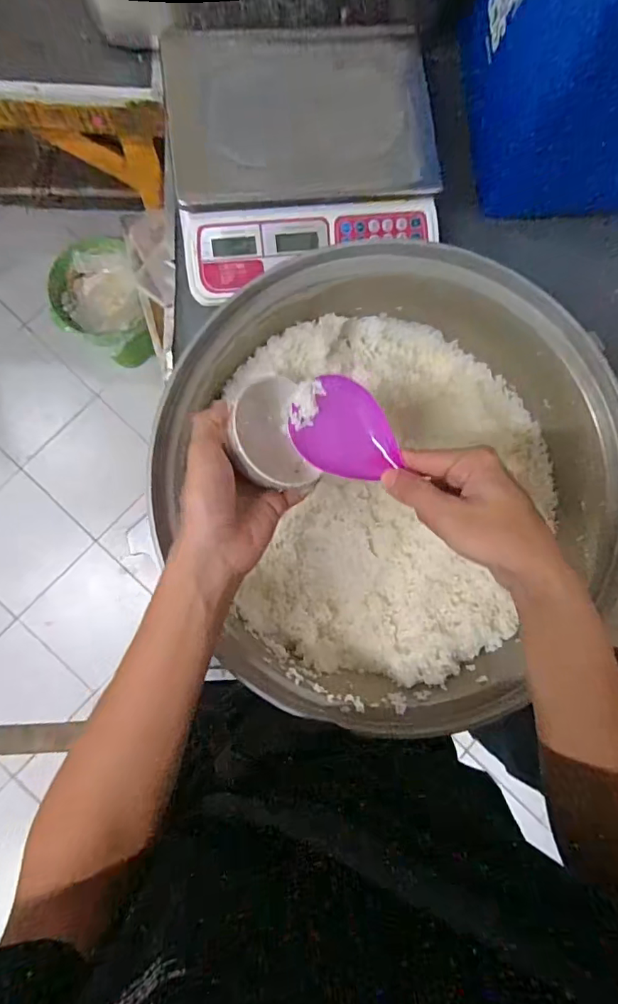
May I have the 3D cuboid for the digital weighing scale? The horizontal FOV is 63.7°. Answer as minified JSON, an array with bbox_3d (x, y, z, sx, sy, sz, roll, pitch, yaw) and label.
[{"bbox_3d":[-0.005,-0.423,0.613,0.327,0.112,0.237,-13,87,-5],"label":"digital weighing scale"}]

